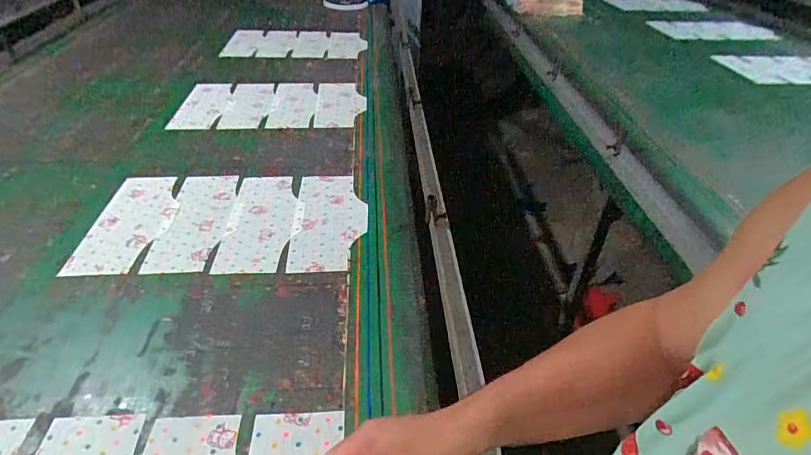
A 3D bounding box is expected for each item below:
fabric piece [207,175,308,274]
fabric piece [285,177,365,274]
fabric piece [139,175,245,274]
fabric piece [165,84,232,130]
[{"bbox_3d":[-0.264,-0.022,0.850,0.134,0.006,0.293,-3,40,-3],"label":"fabric piece"},{"bbox_3d":[-0.142,-0.018,0.856,0.133,0.009,0.287,-3,40,-3],"label":"fabric piece"},{"bbox_3d":[-0.380,-0.017,0.845,0.135,0.011,0.280,-3,40,-5],"label":"fabric piece"},{"bbox_3d":[-0.548,-0.345,1.232,0.135,0.011,0.274,-2,40,-3],"label":"fabric piece"}]

